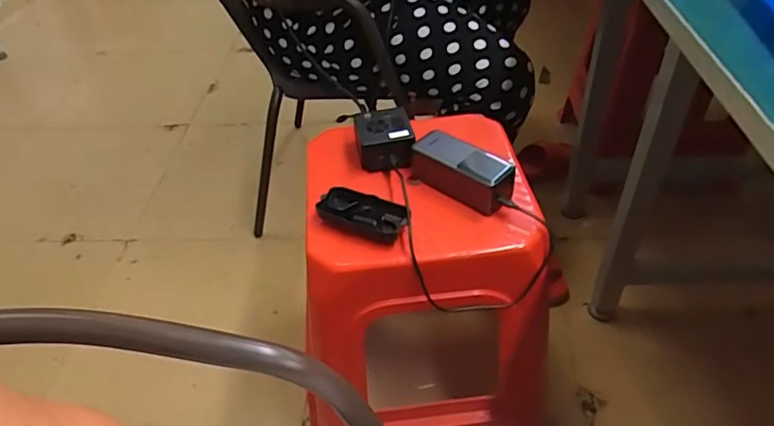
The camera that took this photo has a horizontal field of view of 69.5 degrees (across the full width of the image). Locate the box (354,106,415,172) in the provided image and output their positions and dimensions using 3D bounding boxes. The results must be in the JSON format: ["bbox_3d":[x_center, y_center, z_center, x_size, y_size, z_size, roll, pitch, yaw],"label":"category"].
[{"bbox_3d":[-0.004,-0.102,0.769,0.074,0.048,0.097,-8,39,-5],"label":"box"}]

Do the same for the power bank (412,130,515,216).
[{"bbox_3d":[0.100,-0.058,0.708,0.133,0.054,0.061,32,54,33],"label":"power bank"}]

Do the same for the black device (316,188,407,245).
[{"bbox_3d":[-0.028,0.002,0.667,0.102,0.027,0.048,16,47,21],"label":"black device"}]

